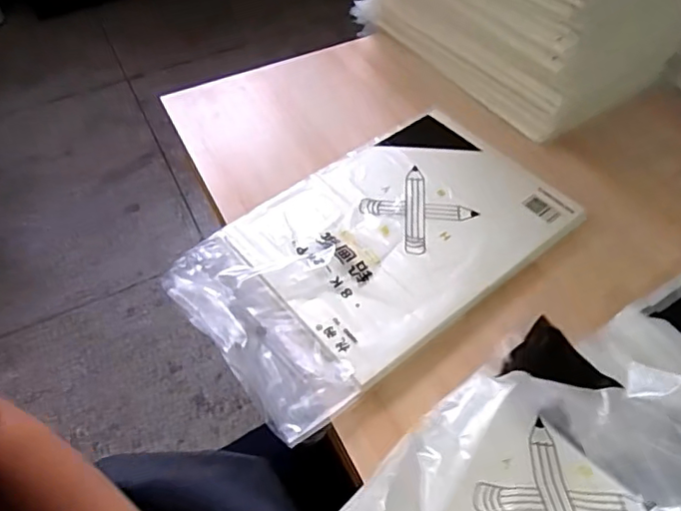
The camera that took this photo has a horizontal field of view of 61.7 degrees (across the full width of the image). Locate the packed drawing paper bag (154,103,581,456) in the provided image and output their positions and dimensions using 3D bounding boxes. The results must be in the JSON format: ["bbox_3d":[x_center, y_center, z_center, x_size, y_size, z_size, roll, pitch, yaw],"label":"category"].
[{"bbox_3d":[0.045,-0.012,0.690,0.451,0.030,0.271,-31,59,-21],"label":"packed drawing paper bag"}]

